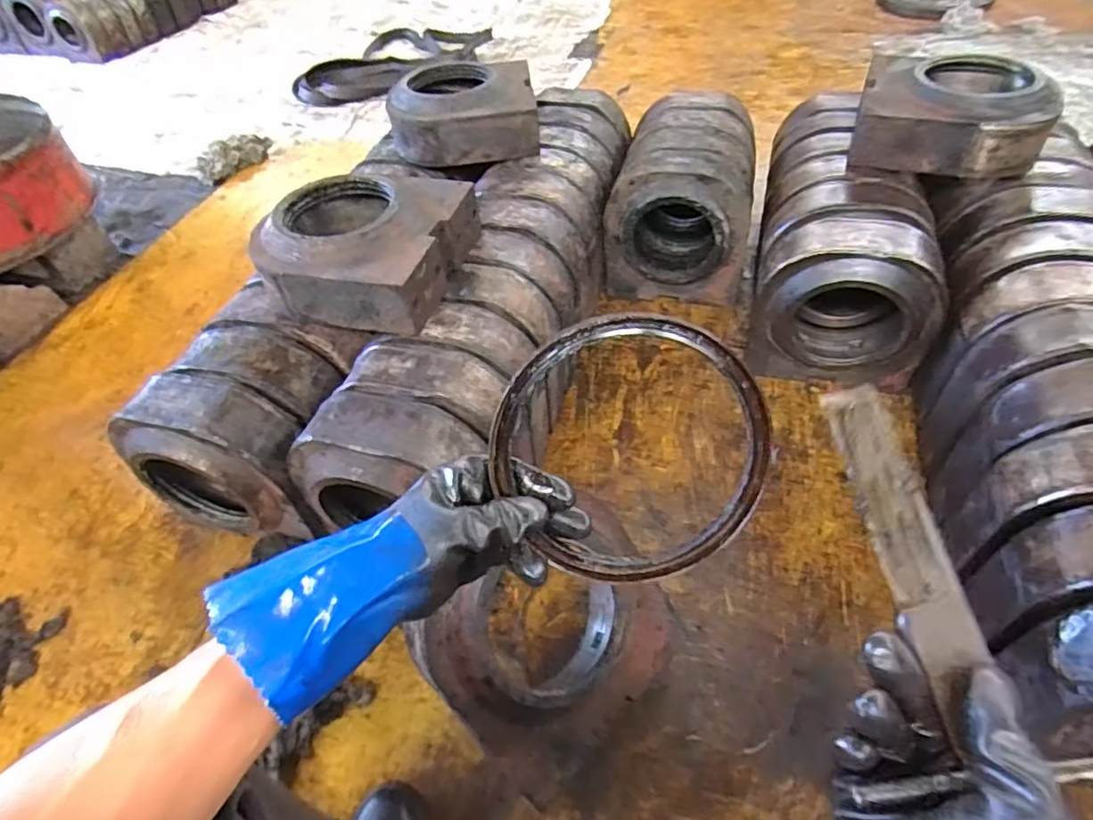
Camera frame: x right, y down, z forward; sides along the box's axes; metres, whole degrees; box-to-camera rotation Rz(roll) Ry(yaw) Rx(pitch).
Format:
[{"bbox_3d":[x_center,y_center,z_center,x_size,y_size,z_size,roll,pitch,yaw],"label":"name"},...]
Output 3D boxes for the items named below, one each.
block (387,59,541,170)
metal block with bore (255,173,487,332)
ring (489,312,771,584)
[{"bbox_3d":[-0.175,-0.628,1.275,0.299,0.119,0.248,-7,48,-1],"label":"block"},{"bbox_3d":[-0.282,-0.269,0.966,0.275,0.109,0.292,10,50,15],"label":"metal block with bore"},{"bbox_3d":[0.059,0.033,0.430,0.195,0.196,0.009,17,14,-7],"label":"ring"}]

